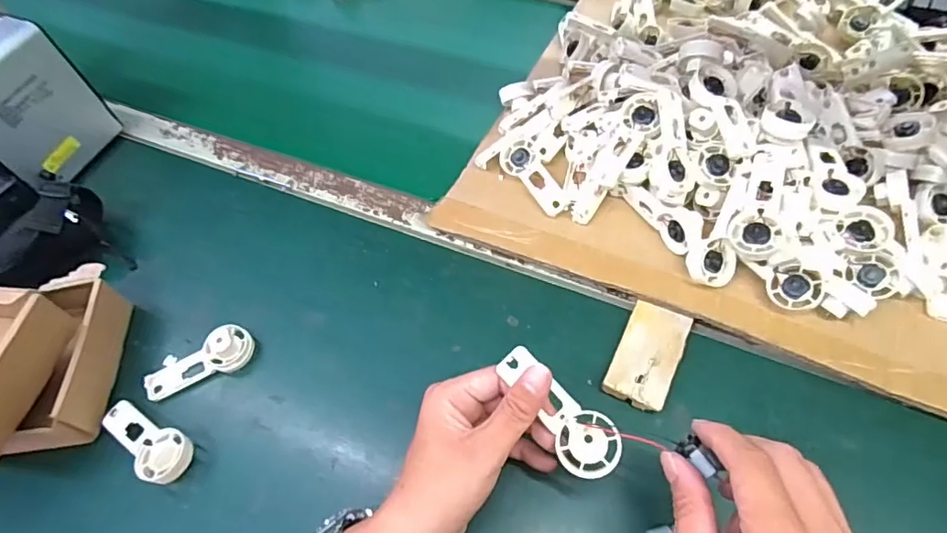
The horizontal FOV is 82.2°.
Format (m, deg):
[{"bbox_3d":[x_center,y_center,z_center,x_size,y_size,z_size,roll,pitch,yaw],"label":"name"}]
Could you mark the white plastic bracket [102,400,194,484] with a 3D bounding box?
[{"bbox_3d":[-0.265,0.142,0.438,0.091,0.018,0.038,22,61,18],"label":"white plastic bracket"}]

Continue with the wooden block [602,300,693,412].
[{"bbox_3d":[0.144,0.073,0.446,0.048,0.016,0.087,22,61,18],"label":"wooden block"}]

